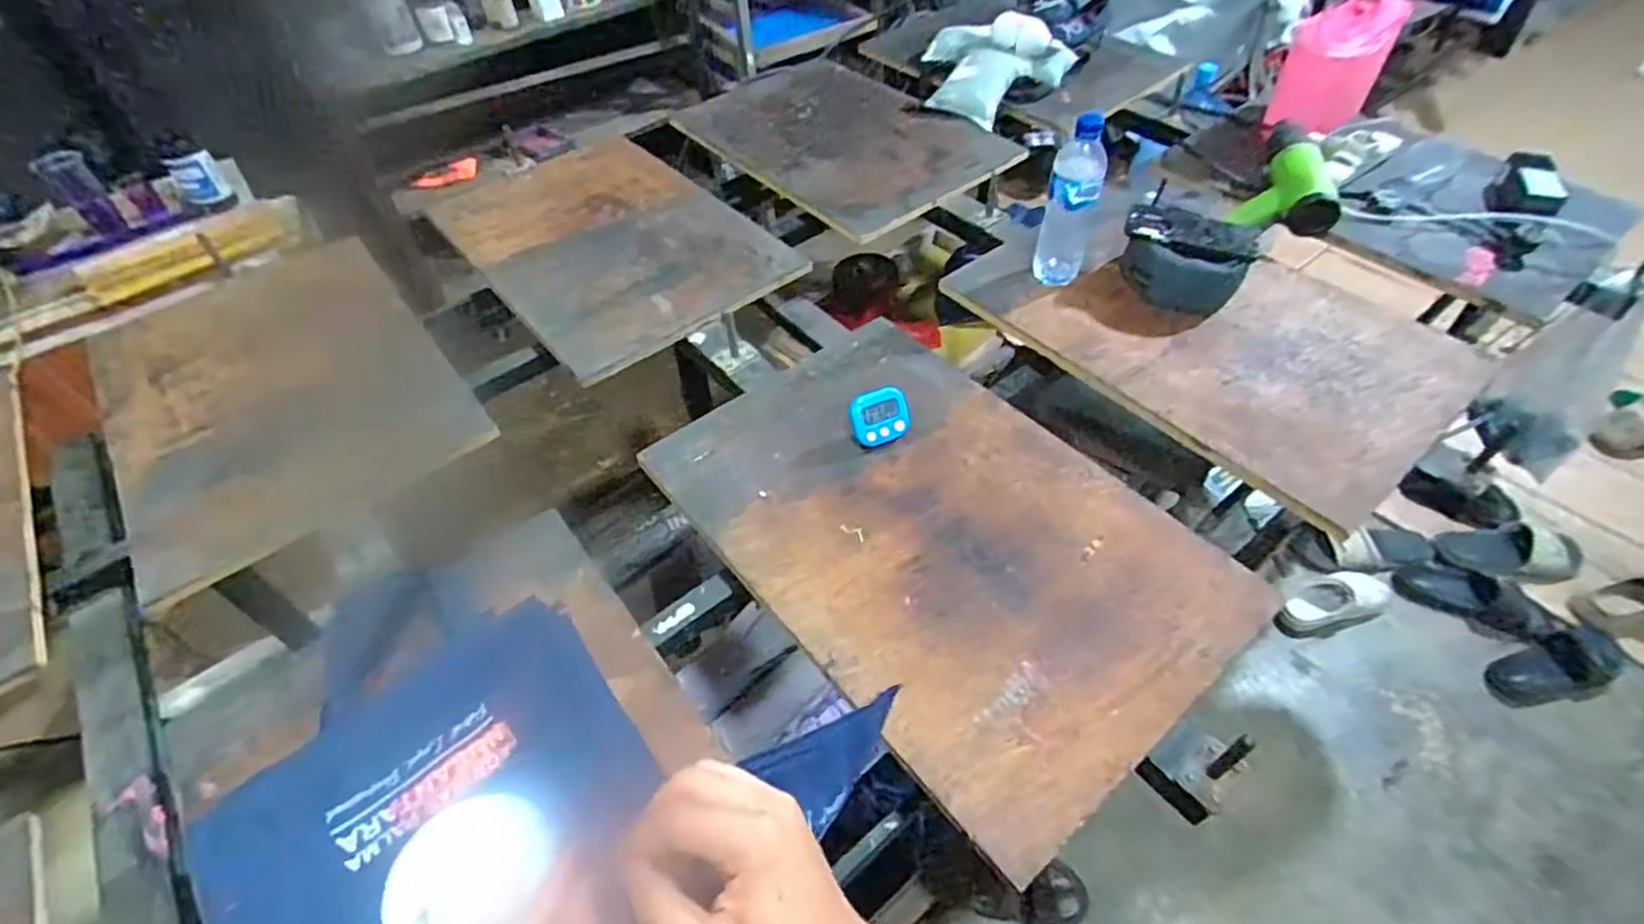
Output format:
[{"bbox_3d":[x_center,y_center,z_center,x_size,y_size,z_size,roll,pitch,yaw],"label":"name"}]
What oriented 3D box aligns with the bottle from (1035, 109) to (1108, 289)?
[{"bbox_3d":[0.332,-0.337,0.979,0.069,0.224,0.066,12,52,15],"label":"bottle"}]

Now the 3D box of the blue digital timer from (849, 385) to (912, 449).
[{"bbox_3d":[0.068,-0.053,0.860,0.068,0.020,0.063,-18,95,1],"label":"blue digital timer"}]

